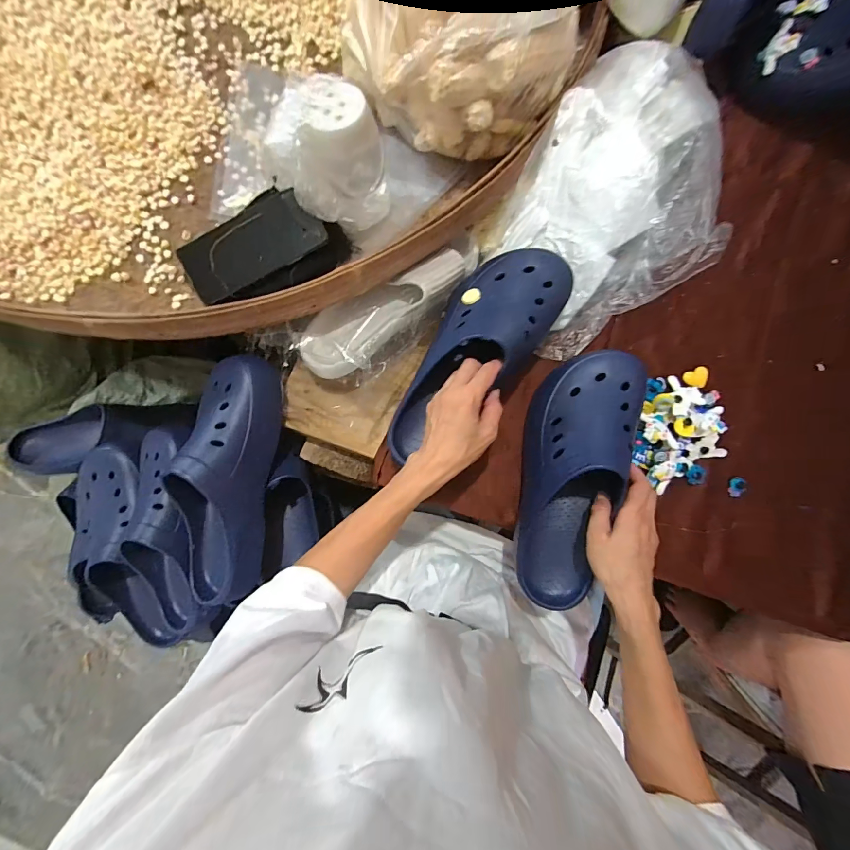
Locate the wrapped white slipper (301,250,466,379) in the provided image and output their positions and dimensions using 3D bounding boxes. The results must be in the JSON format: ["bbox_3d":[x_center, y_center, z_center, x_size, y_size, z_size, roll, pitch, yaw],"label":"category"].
[{"bbox_3d":[-0.043,-0.134,0.466,0.231,0.071,0.071,-33,84,-4],"label":"wrapped white slipper"}]

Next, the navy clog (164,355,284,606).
[{"bbox_3d":[-0.236,0.064,0.450,0.097,0.083,0.286,6,84,-1],"label":"navy clog"}]

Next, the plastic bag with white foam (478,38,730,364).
[{"bbox_3d":[0.229,-0.270,0.470,0.218,0.125,0.333,28,84,4],"label":"plastic bag with white foam"}]

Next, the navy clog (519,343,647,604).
[{"bbox_3d":[0.173,0.057,0.443,0.105,0.114,0.293,14,89,-2],"label":"navy clog"}]

